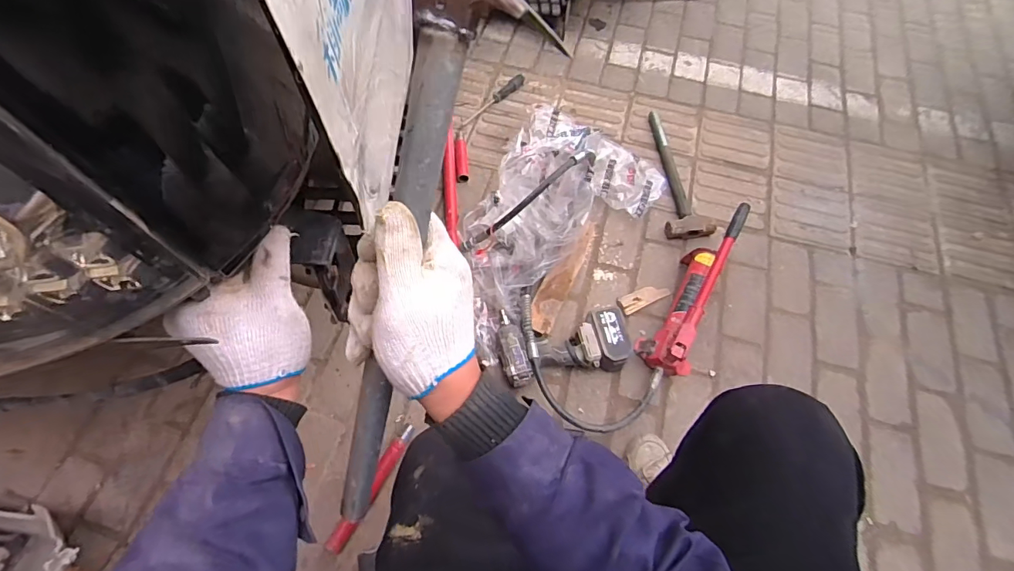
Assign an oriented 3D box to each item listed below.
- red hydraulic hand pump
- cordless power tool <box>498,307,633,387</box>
[{"bbox_3d":[0.407,0.006,0.974,0.115,0.122,0.381,31,68,13],"label":"red hydraulic hand pump"},{"bbox_3d":[0.113,0.121,0.957,0.257,0.071,0.154,-3,64,-2],"label":"cordless power tool"}]

